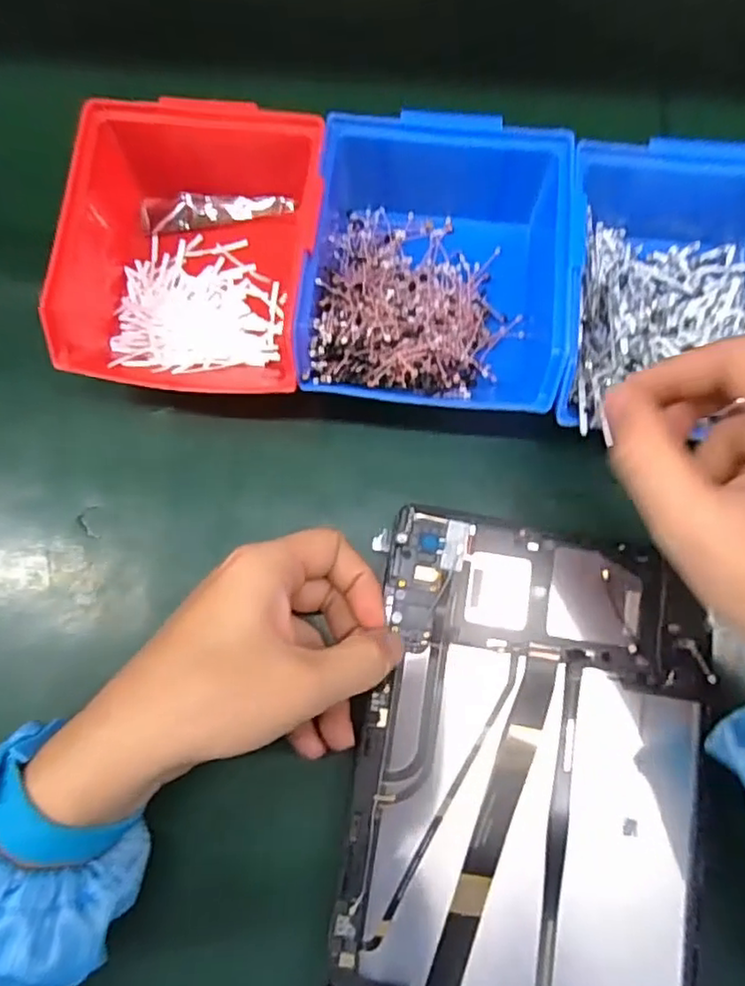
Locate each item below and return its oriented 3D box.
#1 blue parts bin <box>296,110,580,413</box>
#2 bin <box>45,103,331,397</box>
[{"bbox_3d":[0.032,-0.115,0.328,0.125,0.056,0.146,4,75,1],"label":"blue parts bin"},{"bbox_3d":[-0.094,-0.117,0.332,0.119,0.061,0.134,1,75,0],"label":"bin"}]

